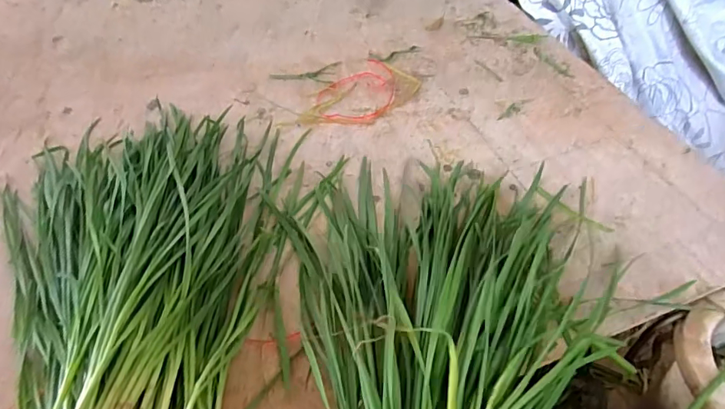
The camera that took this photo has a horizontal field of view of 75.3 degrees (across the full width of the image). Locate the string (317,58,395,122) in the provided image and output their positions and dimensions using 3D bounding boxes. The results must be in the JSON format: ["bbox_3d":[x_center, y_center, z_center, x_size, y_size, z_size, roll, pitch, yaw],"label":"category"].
[{"bbox_3d":[0.000,-0.158,0.665,0.135,0.004,0.102,-36,56,-23],"label":"string"}]

